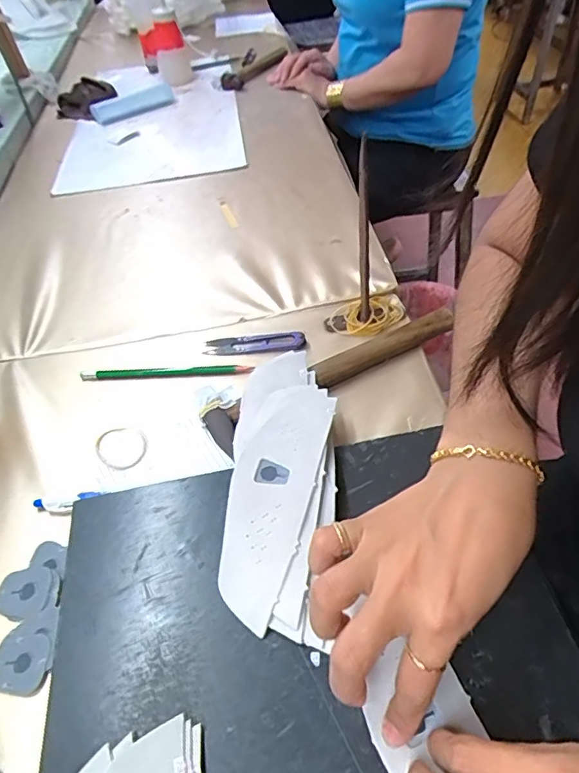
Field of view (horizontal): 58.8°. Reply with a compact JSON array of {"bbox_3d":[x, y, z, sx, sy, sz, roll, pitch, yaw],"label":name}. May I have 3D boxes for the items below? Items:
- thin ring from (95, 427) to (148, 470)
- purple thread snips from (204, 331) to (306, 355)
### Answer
[{"bbox_3d":[-0.144,0.051,0.439,0.051,0.005,0.039,29,58,28],"label":"thin ring"},{"bbox_3d":[-0.035,-0.044,0.512,0.100,0.009,0.022,-4,48,4],"label":"purple thread snips"}]

